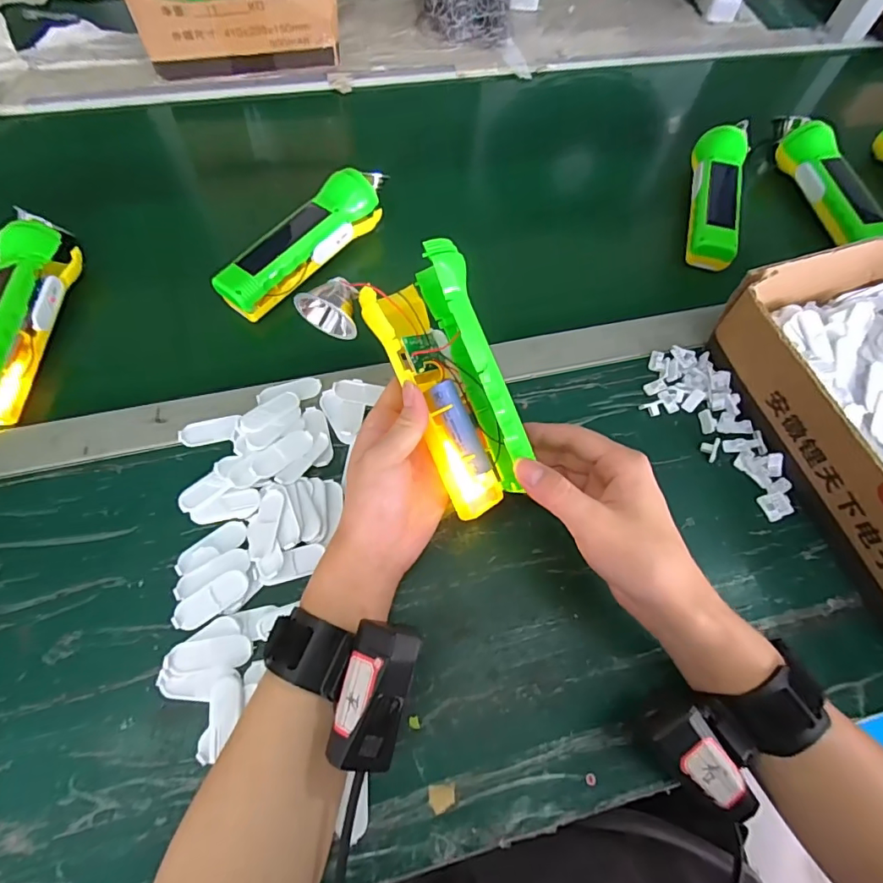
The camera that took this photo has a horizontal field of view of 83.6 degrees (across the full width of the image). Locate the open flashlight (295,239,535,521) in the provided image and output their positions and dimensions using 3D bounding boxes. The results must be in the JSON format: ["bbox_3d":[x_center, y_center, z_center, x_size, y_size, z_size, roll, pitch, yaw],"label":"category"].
[{"bbox_3d":[0.000,-0.043,0.319,0.086,0.066,0.177,-31,86,-16],"label":"open flashlight"}]

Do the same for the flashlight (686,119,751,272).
[{"bbox_3d":[0.284,-0.259,0.514,0.051,0.037,0.175,18,65,5],"label":"flashlight"}]

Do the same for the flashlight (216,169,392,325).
[{"bbox_3d":[-0.122,-0.183,0.442,0.046,0.043,0.185,42,70,15],"label":"flashlight"}]

